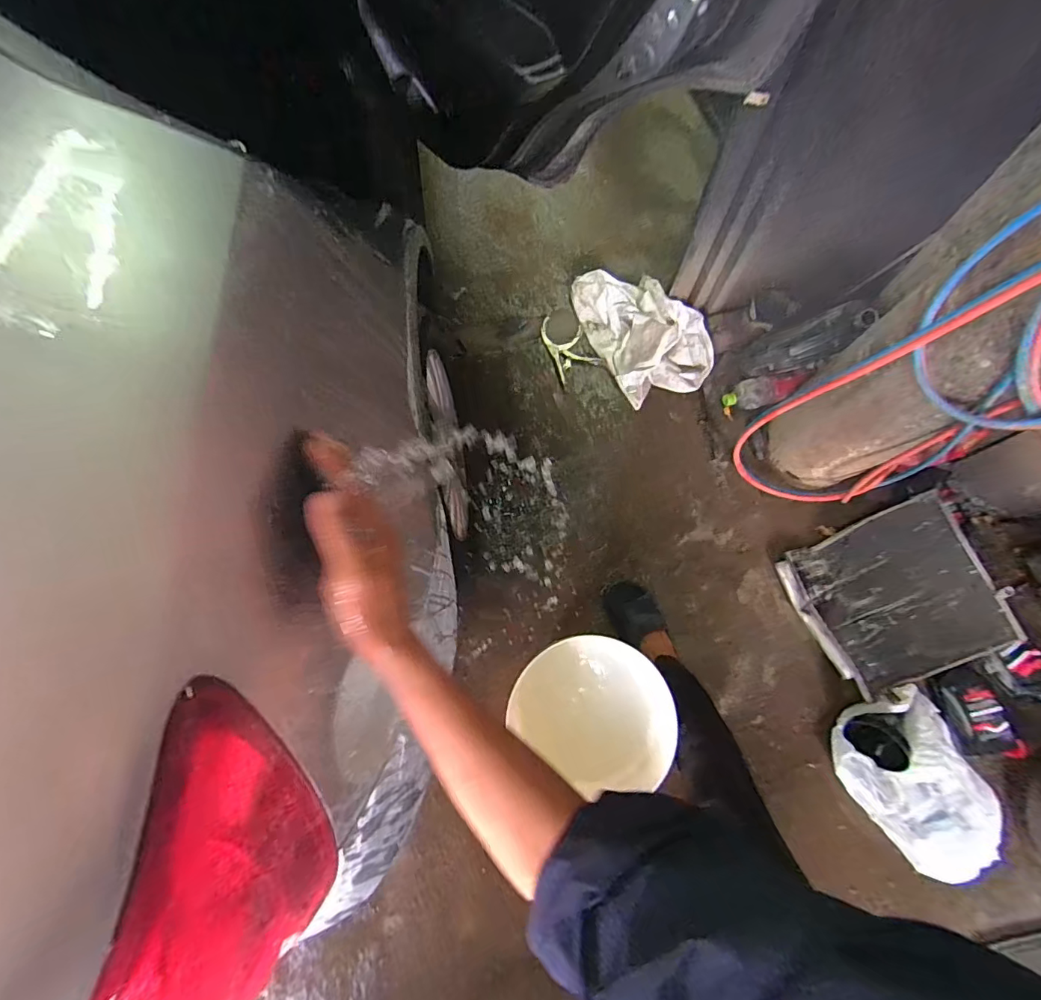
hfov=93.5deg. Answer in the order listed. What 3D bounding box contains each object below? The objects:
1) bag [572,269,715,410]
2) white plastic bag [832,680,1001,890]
[{"bbox_3d":[0.350,-0.498,1.420,0.262,0.116,0.459,-29,77,-7],"label":"bag"},{"bbox_3d":[0.872,0.605,1.064,0.264,0.148,0.309,-21,76,-5],"label":"white plastic bag"}]

